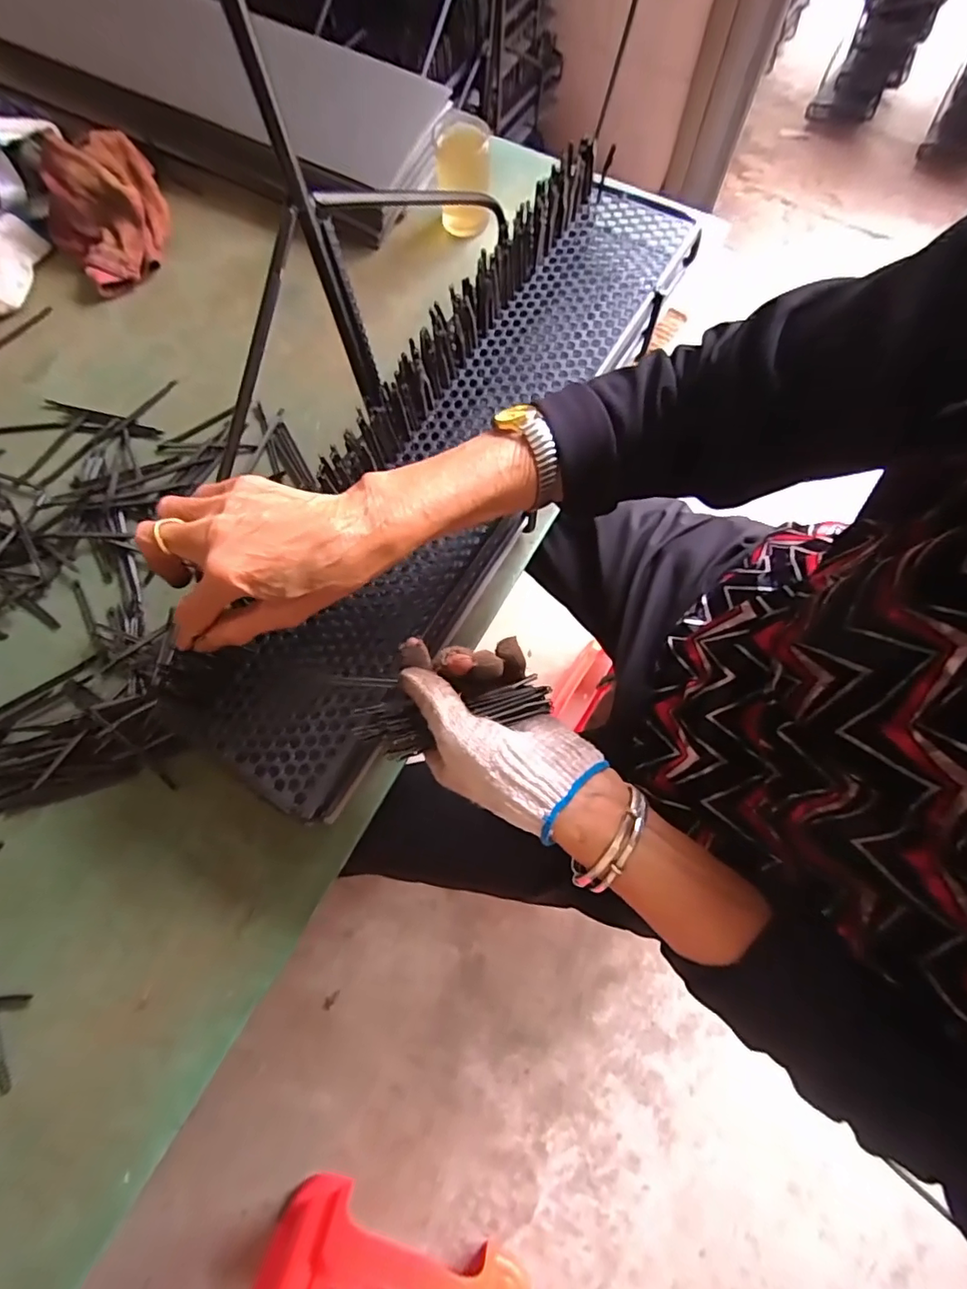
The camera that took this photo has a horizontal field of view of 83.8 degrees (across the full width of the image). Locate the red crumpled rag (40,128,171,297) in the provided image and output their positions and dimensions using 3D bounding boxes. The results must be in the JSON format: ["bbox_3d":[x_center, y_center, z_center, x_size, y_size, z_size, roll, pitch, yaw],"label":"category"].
[{"bbox_3d":[-0.411,-0.474,0.581,0.130,0.066,0.145,-32,75,-6],"label":"red crumpled rag"}]

